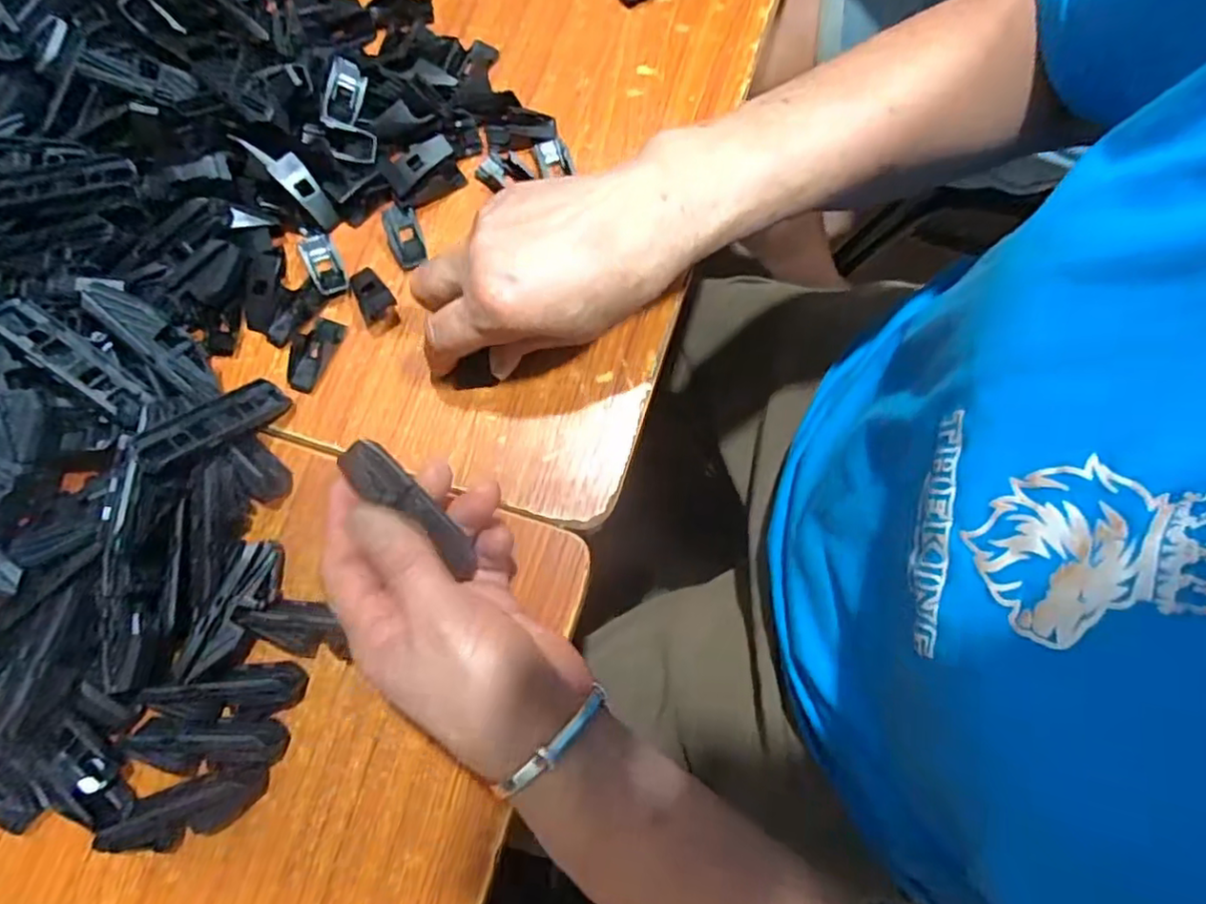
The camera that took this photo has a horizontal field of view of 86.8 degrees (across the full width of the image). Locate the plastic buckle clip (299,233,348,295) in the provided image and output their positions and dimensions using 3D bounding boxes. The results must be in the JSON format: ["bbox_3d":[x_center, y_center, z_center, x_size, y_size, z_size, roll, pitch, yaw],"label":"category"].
[{"bbox_3d":[-0.156,-0.106,0.354,0.017,0.006,0.040,-25,78,-5],"label":"plastic buckle clip"}]

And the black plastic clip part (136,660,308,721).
[{"bbox_3d":[-0.184,0.118,0.306,0.074,0.019,0.024,-8,77,-1],"label":"black plastic clip part"}]

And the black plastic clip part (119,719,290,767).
[{"bbox_3d":[-0.189,0.138,0.302,0.071,0.019,0.019,1,77,1],"label":"black plastic clip part"}]

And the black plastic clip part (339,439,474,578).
[{"bbox_3d":[-0.086,0.025,0.288,0.018,0.014,0.074,-45,106,-9],"label":"black plastic clip part"}]

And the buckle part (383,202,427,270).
[{"bbox_3d":[-0.113,-0.123,0.362,0.019,0.007,0.043,-18,78,-3],"label":"buckle part"}]

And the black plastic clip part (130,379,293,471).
[{"bbox_3d":[-0.193,-0.014,0.319,0.024,0.009,0.074,45,48,7],"label":"black plastic clip part"}]

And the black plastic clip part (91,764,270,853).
[{"bbox_3d":[-0.194,0.168,0.297,0.073,0.019,0.026,-21,78,-4],"label":"black plastic clip part"}]

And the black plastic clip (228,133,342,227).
[{"bbox_3d":[-0.172,-0.153,0.353,0.063,0.011,0.017,44,80,-24],"label":"black plastic clip"}]

